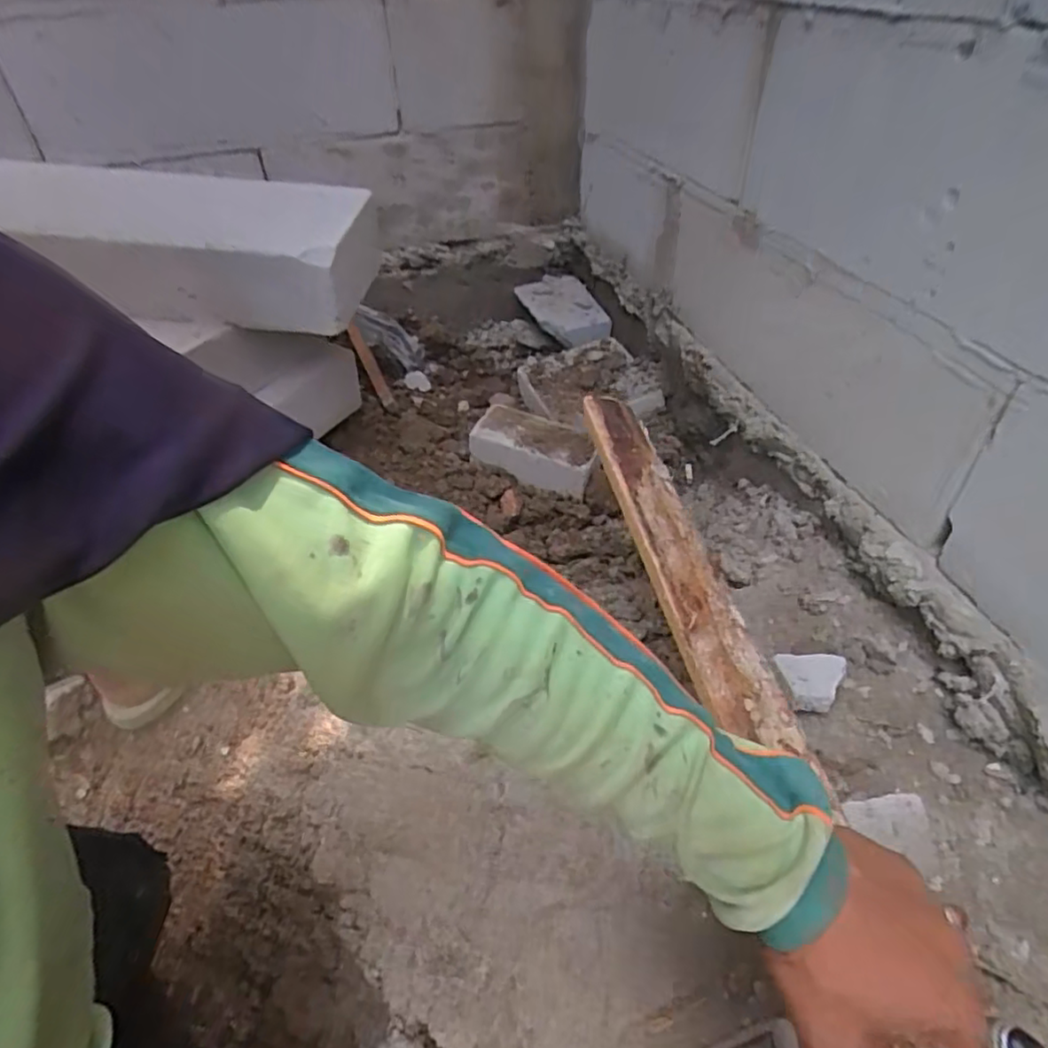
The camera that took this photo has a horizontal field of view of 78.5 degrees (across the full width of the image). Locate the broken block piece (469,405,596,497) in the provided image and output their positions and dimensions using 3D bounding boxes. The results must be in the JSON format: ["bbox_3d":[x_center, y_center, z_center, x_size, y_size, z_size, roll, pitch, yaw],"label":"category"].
[{"bbox_3d":[0.019,-0.119,1.029,0.200,0.064,0.106,16,46,20],"label":"broken block piece"}]

